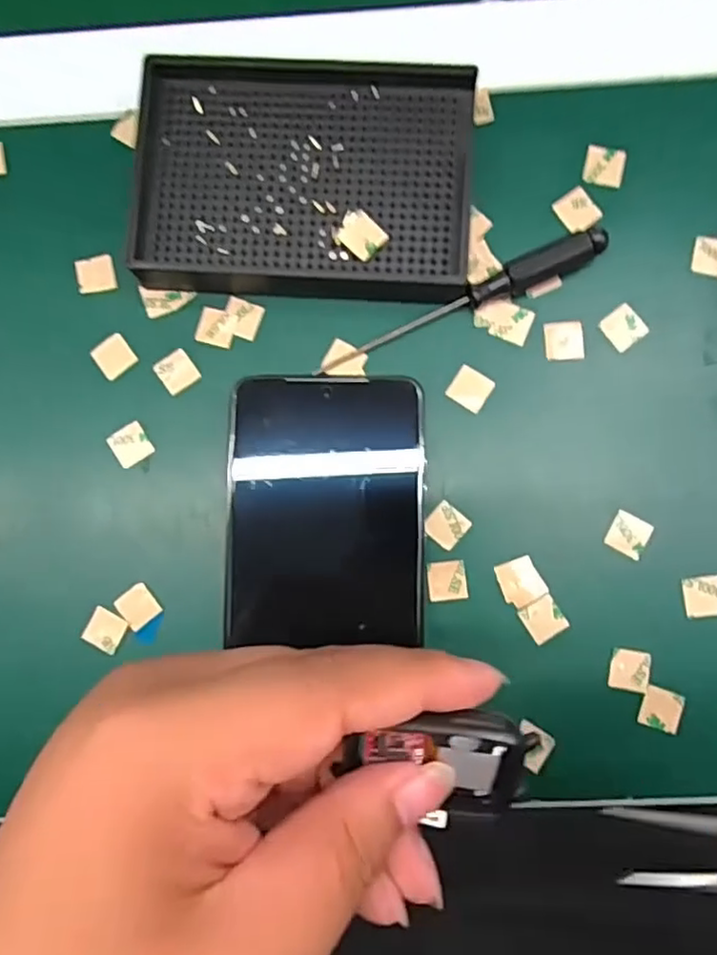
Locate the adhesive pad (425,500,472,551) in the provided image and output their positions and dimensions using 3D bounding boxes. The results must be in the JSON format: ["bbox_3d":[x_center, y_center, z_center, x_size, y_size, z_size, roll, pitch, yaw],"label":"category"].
[{"bbox_3d":[0.036,0.020,0.265,0.015,0.004,0.016,38,90,4],"label":"adhesive pad"}]

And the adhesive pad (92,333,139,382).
[{"bbox_3d":[-0.105,-0.052,0.278,0.016,0.004,0.016,-39,86,1],"label":"adhesive pad"}]

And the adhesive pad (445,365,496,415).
[{"bbox_3d":[0.047,-0.037,0.269,0.016,0.004,0.015,32,89,4],"label":"adhesive pad"}]

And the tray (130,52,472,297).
[{"bbox_3d":[-0.021,-0.124,0.269,0.134,0.020,0.095,5,87,3],"label":"tray"}]

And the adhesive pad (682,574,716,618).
[{"bbox_3d":[0.139,0.048,0.259,0.016,0.004,0.016,-6,87,3],"label":"adhesive pad"}]

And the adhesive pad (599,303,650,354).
[{"bbox_3d":[0.111,-0.062,0.268,0.016,0.004,0.016,-38,86,1],"label":"adhesive pad"}]

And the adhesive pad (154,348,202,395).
[{"bbox_3d":[-0.077,-0.045,0.275,0.015,0.004,0.016,-41,86,0],"label":"adhesive pad"}]

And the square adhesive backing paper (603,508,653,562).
[{"bbox_3d":[0.110,0.023,0.262,0.017,0.004,0.016,30,89,4],"label":"square adhesive backing paper"}]

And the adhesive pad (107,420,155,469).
[{"bbox_3d":[-0.097,-0.014,0.275,0.016,0.004,0.016,-34,86,1],"label":"adhesive pad"}]

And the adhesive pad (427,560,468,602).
[{"bbox_3d":[0.036,0.042,0.263,0.016,0.004,0.015,-6,87,3],"label":"adhesive pad"}]

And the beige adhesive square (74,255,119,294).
[{"bbox_3d":[-0.114,-0.089,0.282,0.016,0.004,0.015,-7,87,3],"label":"beige adhesive square"}]

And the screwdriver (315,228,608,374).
[{"bbox_3d":[0.042,-0.073,0.267,0.124,0.012,0.012,-22,86,2],"label":"screwdriver"}]

